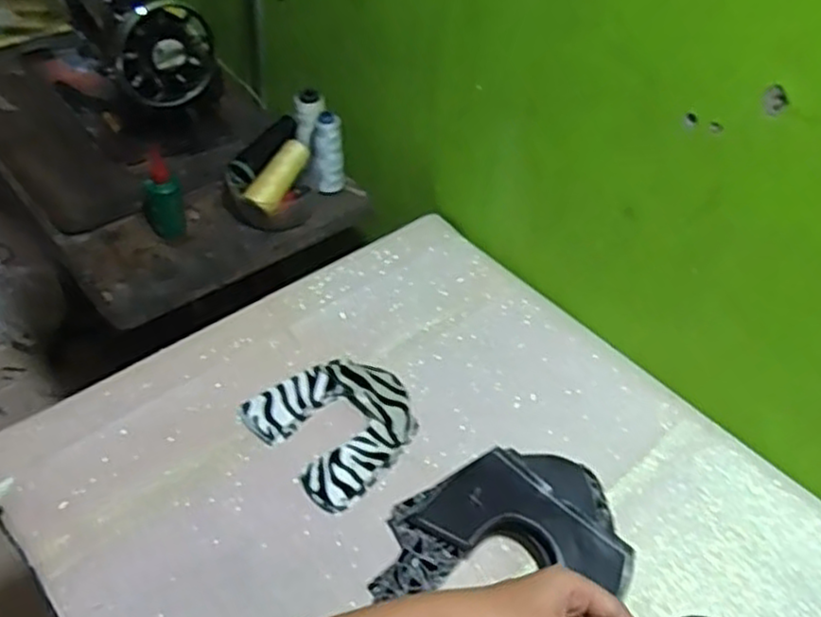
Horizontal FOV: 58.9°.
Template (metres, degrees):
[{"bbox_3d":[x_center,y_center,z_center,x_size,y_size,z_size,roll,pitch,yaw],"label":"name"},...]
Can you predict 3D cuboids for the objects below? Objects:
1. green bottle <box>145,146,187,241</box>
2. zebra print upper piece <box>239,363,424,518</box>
[{"bbox_3d":[-0.319,-0.142,0.932,0.044,0.113,0.042,36,52,28],"label":"green bottle"},{"bbox_3d":[-0.070,0.115,0.748,0.148,0.022,0.156,-30,54,-30],"label":"zebra print upper piece"}]

